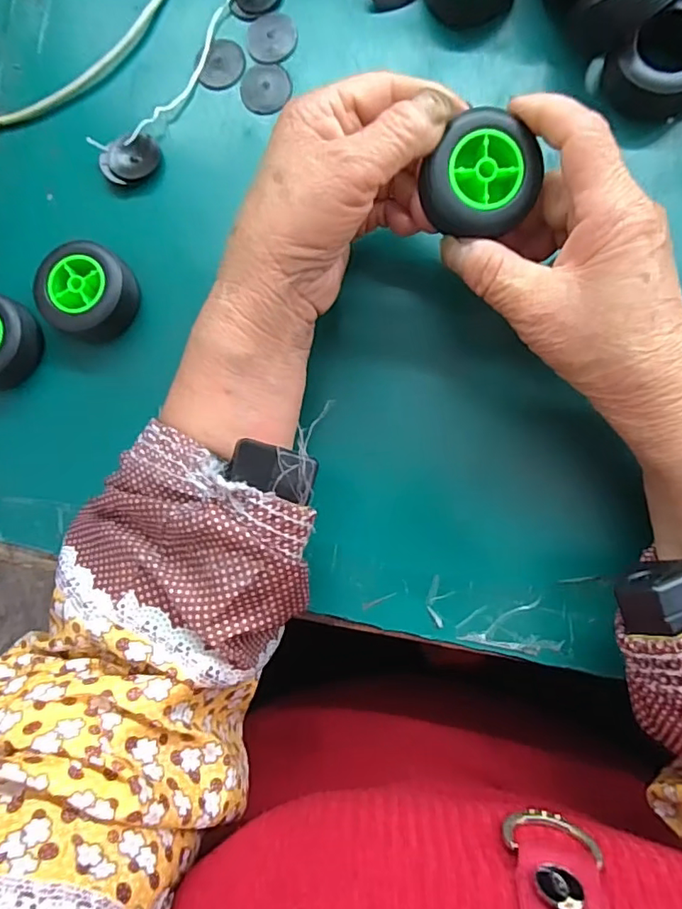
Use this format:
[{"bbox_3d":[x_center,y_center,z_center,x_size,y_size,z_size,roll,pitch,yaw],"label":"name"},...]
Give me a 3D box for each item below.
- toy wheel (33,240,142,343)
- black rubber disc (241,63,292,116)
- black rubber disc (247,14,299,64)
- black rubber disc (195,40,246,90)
[{"bbox_3d":[-0.135,-0.086,0.289,0.046,0.023,0.046,-1,85,6],"label":"toy wheel"},{"bbox_3d":[-0.042,-0.202,0.298,0.027,0.004,0.029,-1,85,6],"label":"black rubber disc"},{"bbox_3d":[-0.038,-0.231,0.299,0.027,0.004,0.028,-1,85,6],"label":"black rubber disc"},{"bbox_3d":[-0.067,-0.218,0.302,0.027,0.004,0.028,-1,85,6],"label":"black rubber disc"}]

